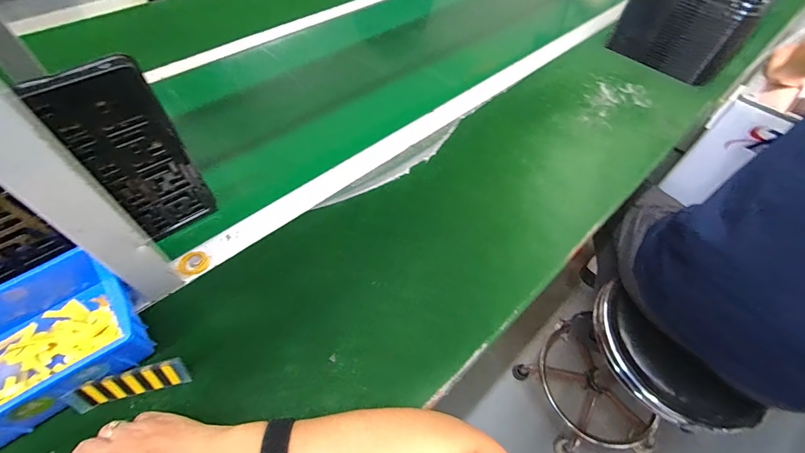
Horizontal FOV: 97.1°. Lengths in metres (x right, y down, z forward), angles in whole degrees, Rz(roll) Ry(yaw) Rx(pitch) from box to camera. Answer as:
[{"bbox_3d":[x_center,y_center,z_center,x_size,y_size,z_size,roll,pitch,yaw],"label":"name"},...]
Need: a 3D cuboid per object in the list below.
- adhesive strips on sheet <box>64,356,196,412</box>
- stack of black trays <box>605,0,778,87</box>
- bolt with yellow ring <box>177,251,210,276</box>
[{"bbox_3d":[-0.271,0.157,0.353,0.100,0.035,0.007,-14,32,-11],"label":"adhesive strips on sheet"},{"bbox_3d":[0.598,-0.436,0.732,0.218,0.150,0.206,-37,64,-25],"label":"stack of black trays"},{"bbox_3d":[-0.264,0.046,0.450,0.034,0.008,0.034,1,54,-2],"label":"bolt with yellow ring"}]

